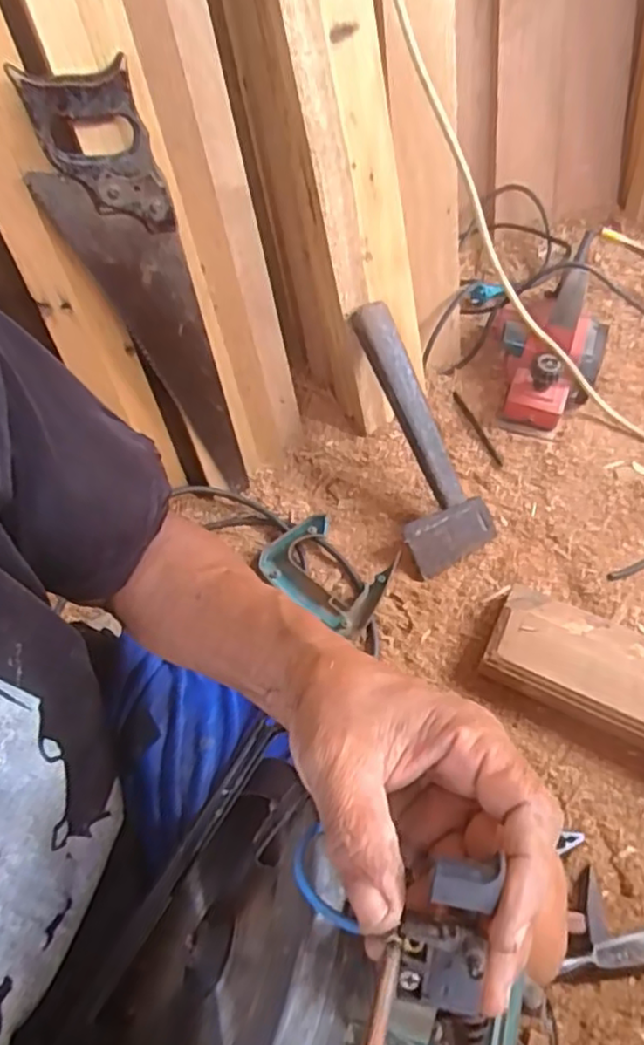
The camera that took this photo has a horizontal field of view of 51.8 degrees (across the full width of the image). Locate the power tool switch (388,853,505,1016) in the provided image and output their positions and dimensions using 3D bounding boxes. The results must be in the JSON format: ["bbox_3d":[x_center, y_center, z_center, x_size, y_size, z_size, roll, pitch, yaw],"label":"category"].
[{"bbox_3d":[0.041,0.139,0.226,0.028,0.020,0.046,5,78,17],"label":"power tool switch"}]

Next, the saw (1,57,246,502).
[{"bbox_3d":[-0.172,-0.203,0.699,0.102,0.474,0.020,-21,51,-6],"label":"saw"}]

